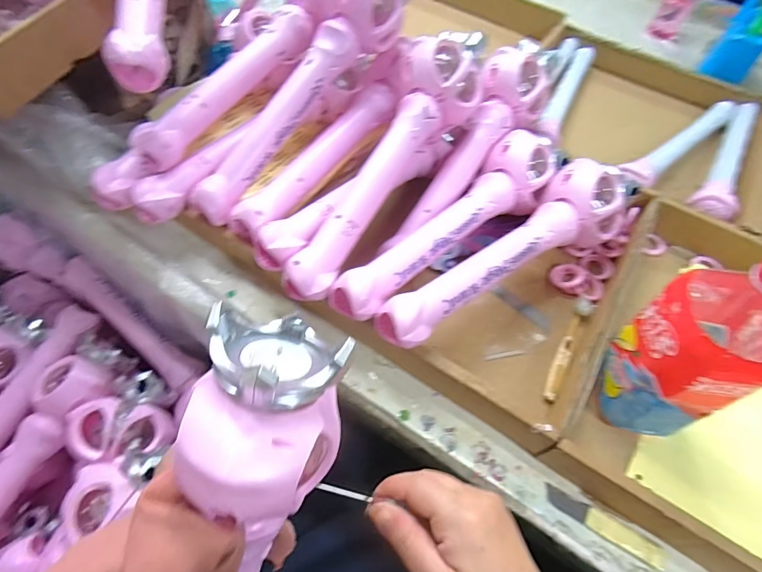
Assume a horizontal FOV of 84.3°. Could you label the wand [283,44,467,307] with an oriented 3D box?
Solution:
[{"bbox_3d":[-0.003,-0.130,0.449,0.064,0.054,0.332,25,73,12],"label":"wand"}]

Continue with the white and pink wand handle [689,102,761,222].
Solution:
[{"bbox_3d":[0.511,-0.188,0.622,0.051,0.042,0.310,32,62,16],"label":"white and pink wand handle"}]

